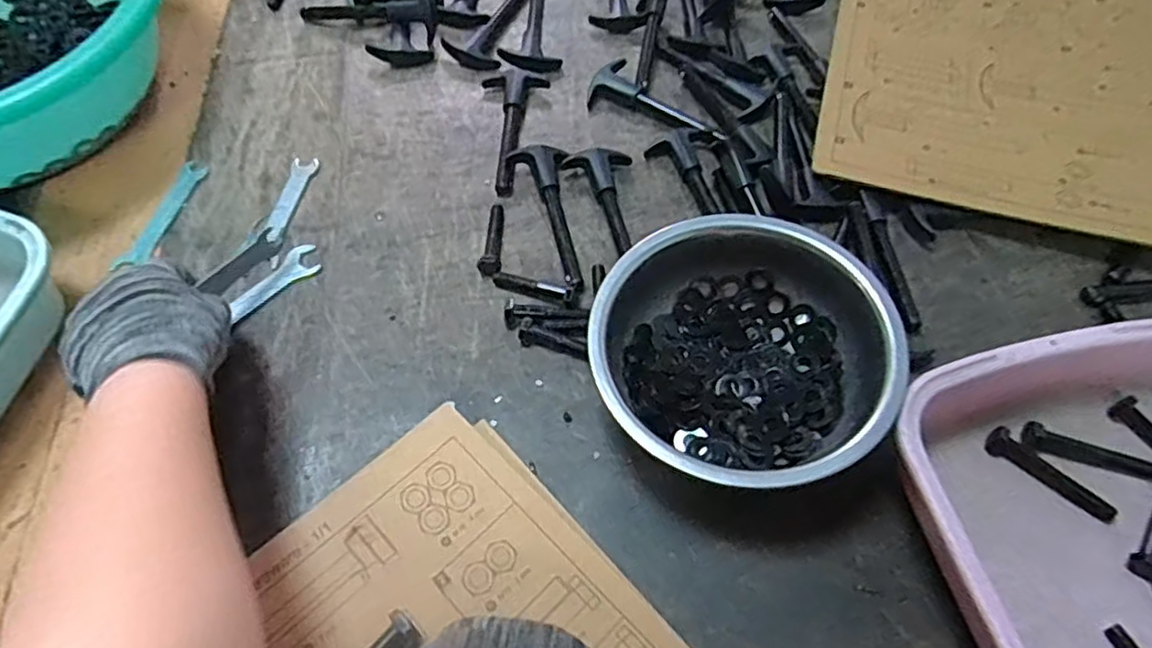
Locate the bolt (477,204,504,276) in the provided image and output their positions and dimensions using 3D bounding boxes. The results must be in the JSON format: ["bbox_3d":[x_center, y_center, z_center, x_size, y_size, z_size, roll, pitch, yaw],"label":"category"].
[{"bbox_3d":[-0.062,-0.063,0.494,0.016,0.011,0.064,0,58,-2],"label":"bolt"}]

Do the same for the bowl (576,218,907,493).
[{"bbox_3d":[0.094,0.020,0.408,0.164,0.074,0.165,1,58,-1],"label":"bowl"}]

